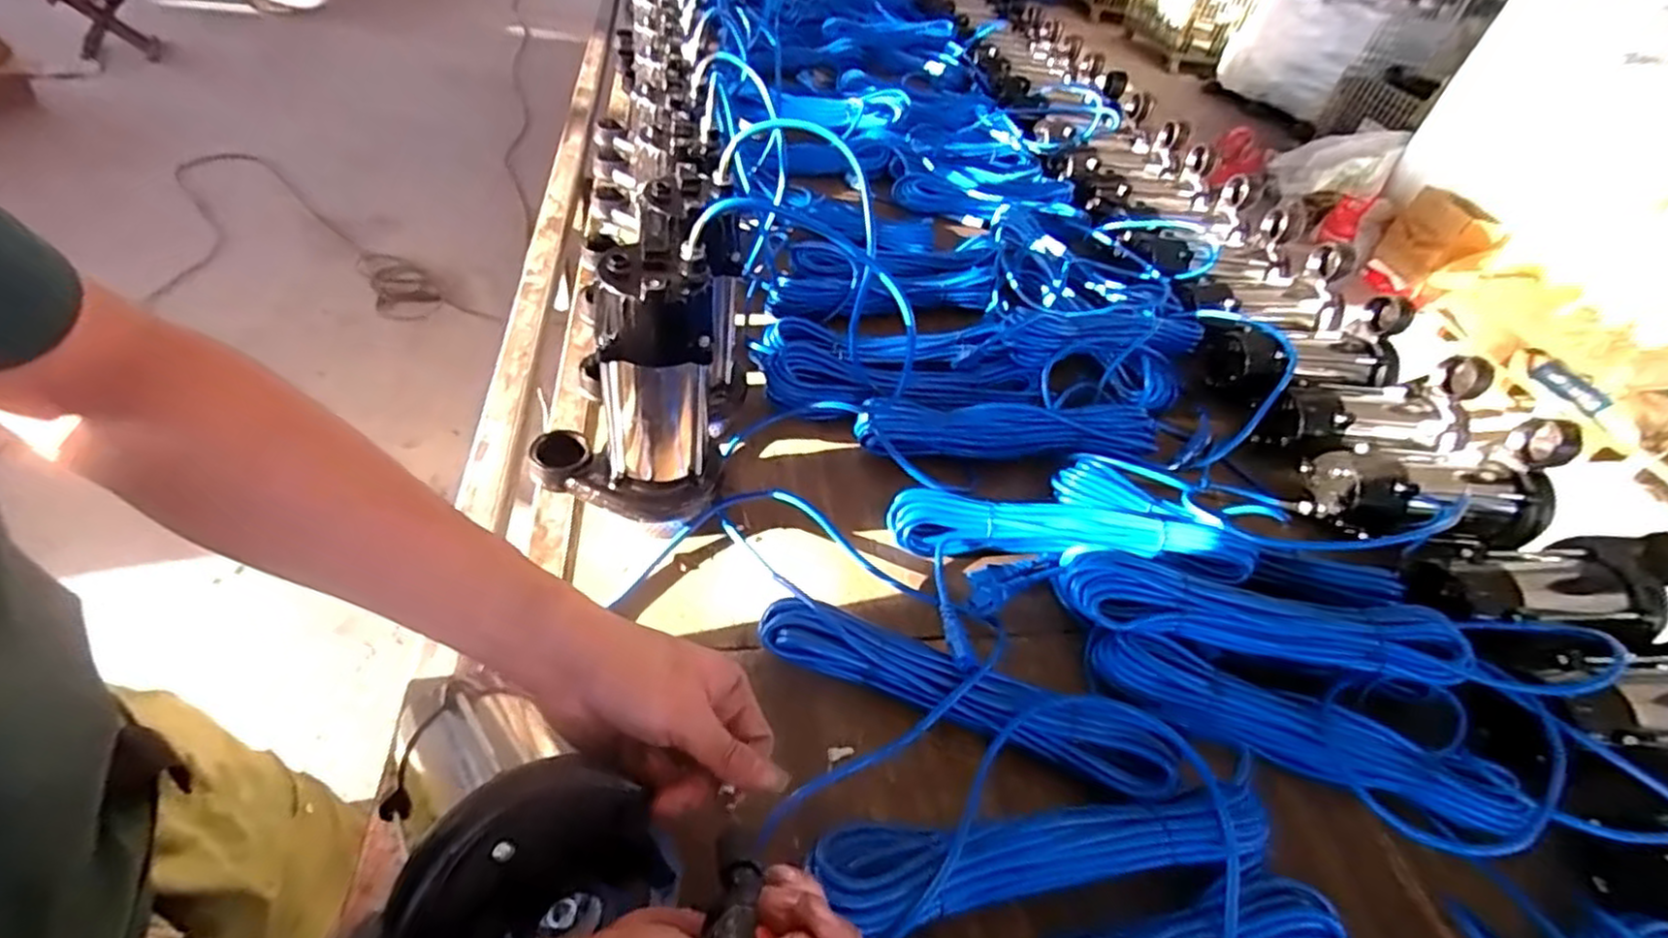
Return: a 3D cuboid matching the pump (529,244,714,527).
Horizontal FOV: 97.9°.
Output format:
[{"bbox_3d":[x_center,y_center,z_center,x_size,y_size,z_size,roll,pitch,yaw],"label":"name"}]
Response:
[{"bbox_3d":[-0.185,-0.056,0.630,0.158,0.266,0.090,17,44,5],"label":"pump"}]

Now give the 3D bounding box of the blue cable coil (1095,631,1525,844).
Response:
[{"bbox_3d":[0.378,0.216,0.606,0.331,0.043,0.068,23,45,11],"label":"blue cable coil"}]

